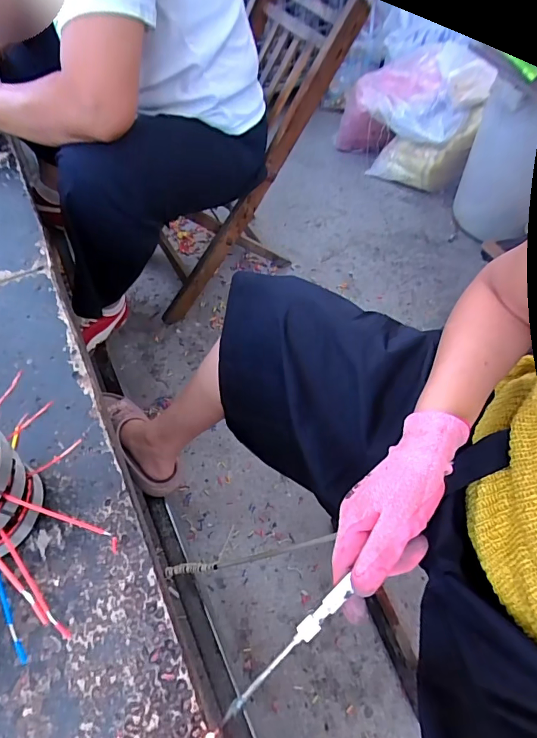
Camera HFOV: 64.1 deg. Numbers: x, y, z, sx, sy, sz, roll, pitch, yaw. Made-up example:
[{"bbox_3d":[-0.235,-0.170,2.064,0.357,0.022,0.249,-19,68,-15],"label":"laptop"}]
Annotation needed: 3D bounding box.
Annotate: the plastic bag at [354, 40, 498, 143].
[{"bbox_3d":[0.480,-0.894,1.380,0.281,0.171,0.413,-30,61,-16],"label":"plastic bag"}]

